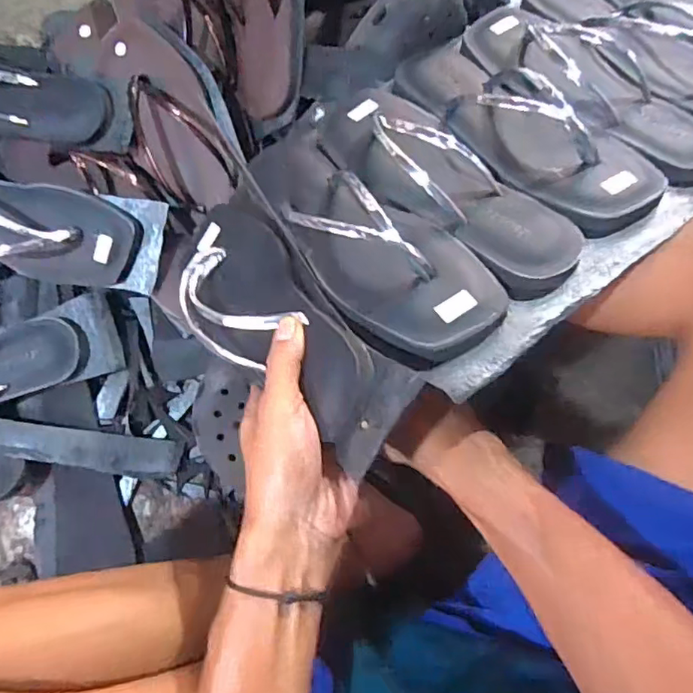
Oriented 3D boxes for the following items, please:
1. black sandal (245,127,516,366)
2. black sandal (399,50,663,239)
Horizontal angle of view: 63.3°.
[{"bbox_3d":[0.002,-0.088,0.380,0.092,0.051,0.235,-36,60,-8],"label":"black sandal"},{"bbox_3d":[0.125,-0.176,0.415,0.090,0.049,0.232,-34,60,-8],"label":"black sandal"}]

